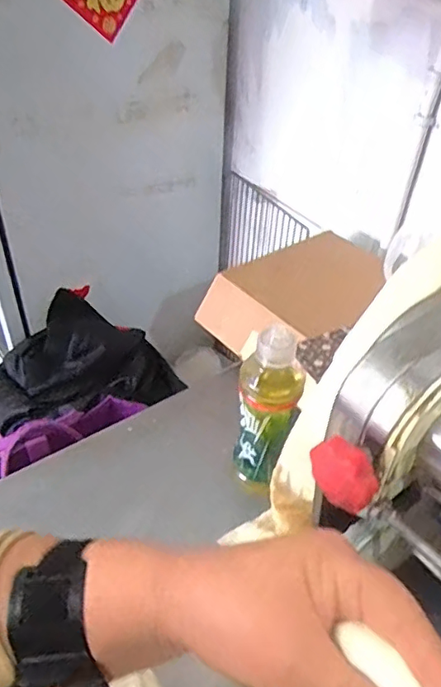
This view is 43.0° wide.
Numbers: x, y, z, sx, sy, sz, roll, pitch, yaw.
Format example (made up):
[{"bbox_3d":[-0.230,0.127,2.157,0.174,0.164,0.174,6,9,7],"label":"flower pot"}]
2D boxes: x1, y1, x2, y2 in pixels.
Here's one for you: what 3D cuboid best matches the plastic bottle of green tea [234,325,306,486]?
[{"bbox_3d":[0.053,0.072,0.635,0.068,0.210,0.061,10,42,8],"label":"plastic bottle of green tea"}]

